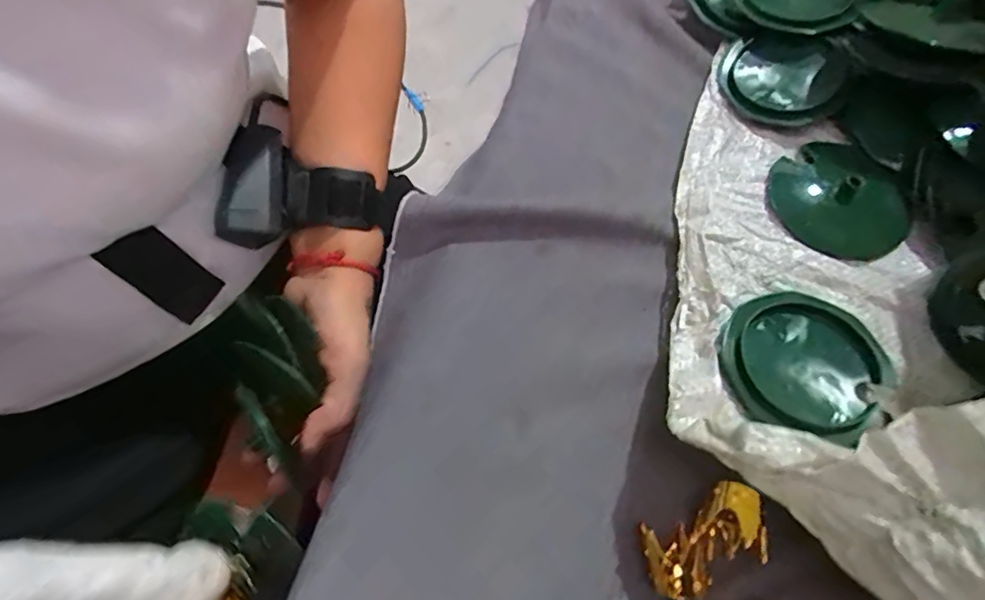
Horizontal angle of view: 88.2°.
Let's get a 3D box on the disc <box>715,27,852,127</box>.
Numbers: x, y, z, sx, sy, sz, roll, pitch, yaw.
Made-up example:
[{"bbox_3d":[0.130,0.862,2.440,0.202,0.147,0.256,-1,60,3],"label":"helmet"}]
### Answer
[{"bbox_3d":[0.179,-0.136,0.315,0.071,0.014,0.061,12,77,21],"label":"disc"}]

